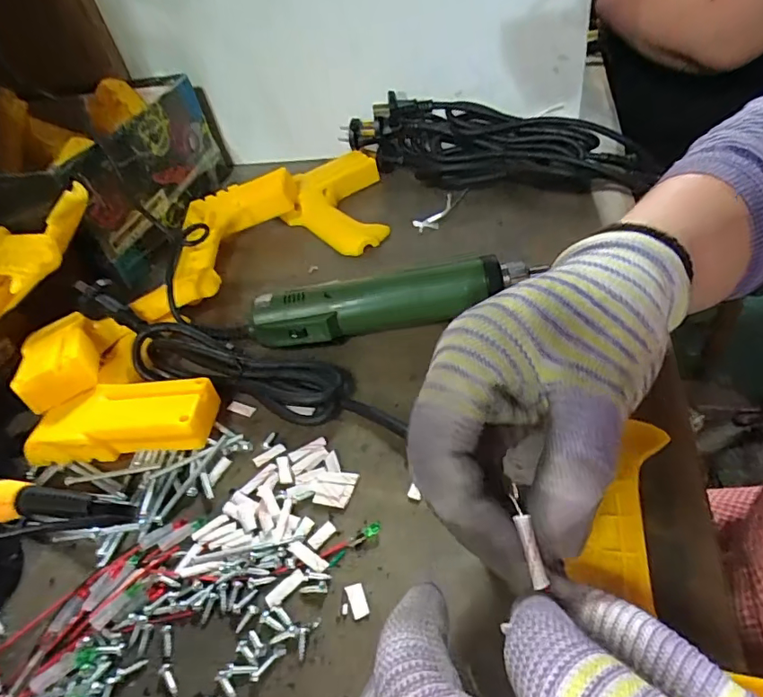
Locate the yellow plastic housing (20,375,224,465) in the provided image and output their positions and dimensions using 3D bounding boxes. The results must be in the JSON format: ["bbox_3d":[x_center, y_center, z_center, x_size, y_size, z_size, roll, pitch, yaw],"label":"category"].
[{"bbox_3d":[-0.167,0.045,0.334,0.115,0.028,0.044,-8,43,4],"label":"yellow plastic housing"}]

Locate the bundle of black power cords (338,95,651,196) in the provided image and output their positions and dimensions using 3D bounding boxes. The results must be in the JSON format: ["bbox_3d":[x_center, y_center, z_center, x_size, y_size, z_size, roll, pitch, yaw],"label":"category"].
[{"bbox_3d":[0.115,-0.207,0.522,0.316,0.083,0.079,3,45,15],"label":"bundle of black power cords"}]

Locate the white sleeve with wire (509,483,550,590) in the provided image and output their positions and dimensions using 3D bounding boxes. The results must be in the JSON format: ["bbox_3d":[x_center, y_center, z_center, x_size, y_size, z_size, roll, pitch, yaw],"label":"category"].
[{"bbox_3d":[0.049,0.063,0.172,0.005,0.004,0.033,-12,72,-8],"label":"white sleeve with wire"}]

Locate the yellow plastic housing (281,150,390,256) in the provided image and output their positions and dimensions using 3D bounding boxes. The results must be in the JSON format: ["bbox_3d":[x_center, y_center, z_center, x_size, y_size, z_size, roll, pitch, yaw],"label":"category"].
[{"bbox_3d":[-0.049,-0.154,0.528,0.098,0.028,0.160,-10,43,2],"label":"yellow plastic housing"}]

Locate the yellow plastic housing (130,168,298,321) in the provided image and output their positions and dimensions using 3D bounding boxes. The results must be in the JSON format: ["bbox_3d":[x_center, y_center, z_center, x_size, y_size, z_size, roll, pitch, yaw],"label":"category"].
[{"bbox_3d":[-0.145,-0.097,0.472,0.123,0.042,0.188,-8,43,4],"label":"yellow plastic housing"}]

